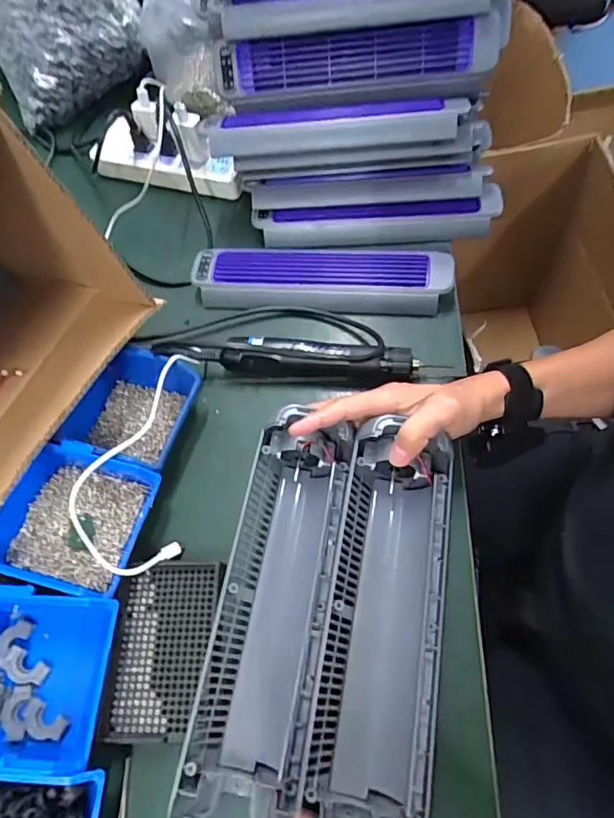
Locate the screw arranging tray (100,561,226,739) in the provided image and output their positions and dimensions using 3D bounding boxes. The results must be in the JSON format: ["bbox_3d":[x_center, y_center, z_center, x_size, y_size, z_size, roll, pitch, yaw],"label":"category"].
[{"bbox_3d":[-0.120,0.198,0.415,0.084,0.023,0.132,-2,63,5],"label":"screw arranging tray"}]

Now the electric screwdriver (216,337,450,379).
[{"bbox_3d":[0.023,-0.050,0.524,0.221,0.046,0.032,3,63,8],"label":"electric screwdriver"}]

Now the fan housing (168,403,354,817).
[{"bbox_3d":[-0.026,0.156,0.405,0.096,0.069,0.296,9,68,9],"label":"fan housing"}]

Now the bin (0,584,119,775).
[{"bbox_3d":[-0.222,0.211,0.396,0.133,0.062,0.121,-1,63,6],"label":"bin"}]

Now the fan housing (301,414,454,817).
[{"bbox_3d":[0.060,0.163,0.393,0.088,0.070,0.292,7,66,8],"label":"fan housing"}]

